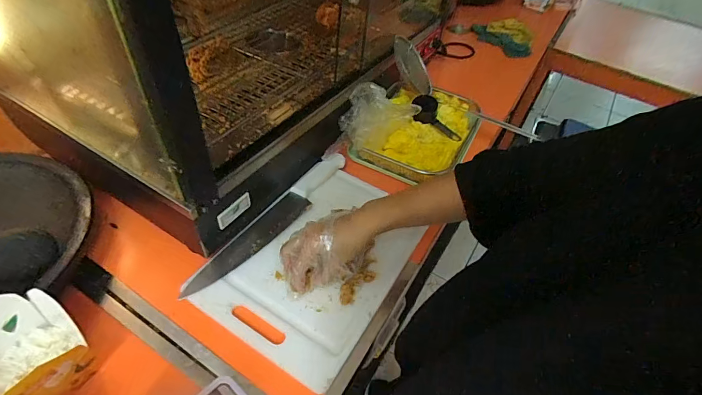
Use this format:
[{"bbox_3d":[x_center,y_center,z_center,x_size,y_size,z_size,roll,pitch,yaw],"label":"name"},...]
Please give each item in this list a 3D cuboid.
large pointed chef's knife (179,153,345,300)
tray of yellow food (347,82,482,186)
[{"bbox_3d":[-0.118,0.029,0.612,0.052,0.023,0.357,29,50,20],"label":"large pointed chef's knife"},{"bbox_3d":[0.145,-0.142,0.772,0.211,0.072,0.295,21,48,13],"label":"tray of yellow food"}]

